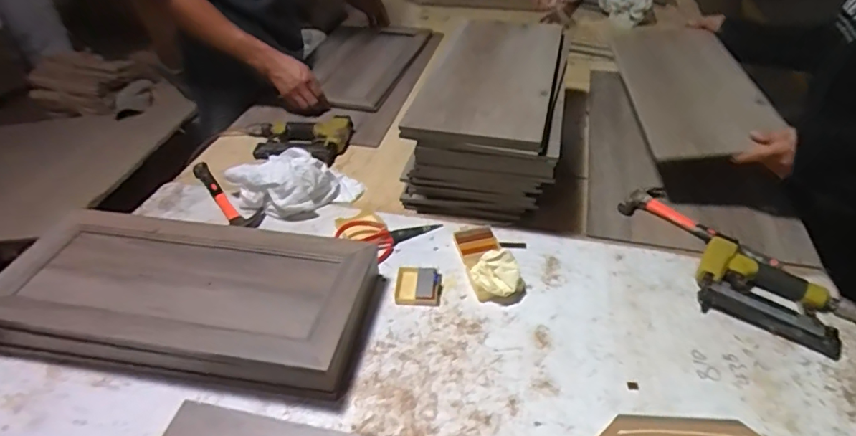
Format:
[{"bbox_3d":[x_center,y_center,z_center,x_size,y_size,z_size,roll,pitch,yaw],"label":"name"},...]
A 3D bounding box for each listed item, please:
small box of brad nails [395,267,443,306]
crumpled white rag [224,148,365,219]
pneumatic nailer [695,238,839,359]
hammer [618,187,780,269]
[{"bbox_3d":[-0.015,0.108,0.811,0.072,0.016,0.067,1,40,4],"label":"small box of brad nails"},{"bbox_3d":[-0.255,-0.074,0.988,0.229,0.082,0.121,-20,43,-20],"label":"crumpled white rag"},{"bbox_3d":[0.507,0.113,0.764,0.194,0.041,0.130,21,45,25],"label":"pneumatic nailer"},{"bbox_3d":[0.483,0.010,0.901,0.268,0.033,0.103,31,50,33],"label":"hammer"}]

